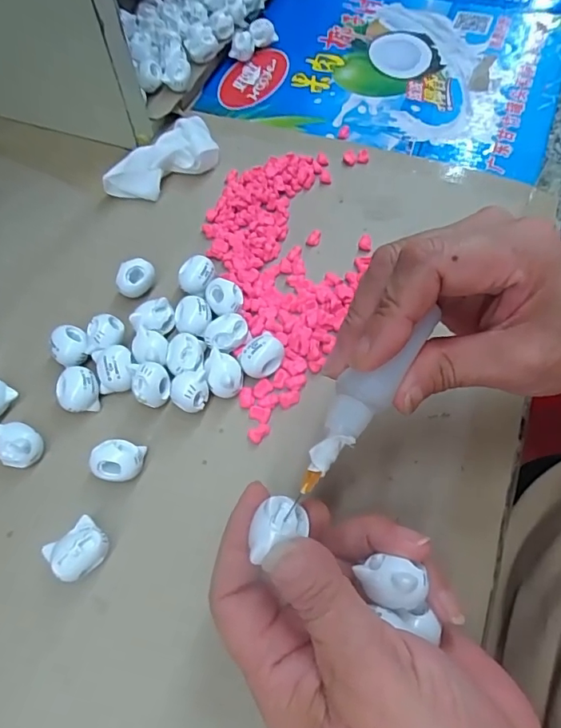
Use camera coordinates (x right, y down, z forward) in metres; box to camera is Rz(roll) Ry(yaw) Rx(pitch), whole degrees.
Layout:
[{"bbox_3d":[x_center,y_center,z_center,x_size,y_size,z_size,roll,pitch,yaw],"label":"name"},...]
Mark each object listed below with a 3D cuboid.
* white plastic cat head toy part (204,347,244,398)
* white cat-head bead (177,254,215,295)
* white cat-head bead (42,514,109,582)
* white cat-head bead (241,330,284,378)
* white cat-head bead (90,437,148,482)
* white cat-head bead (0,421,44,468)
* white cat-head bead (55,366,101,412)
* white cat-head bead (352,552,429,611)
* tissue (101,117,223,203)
[{"bbox_3d":[-0.032,0.007,0.280,0.020,0.019,0.025,-10,60,-5],"label":"white plastic cat head toy part"},{"bbox_3d":[-0.053,-0.056,0.317,0.022,0.014,0.023,3,60,3],"label":"white cat-head bead"},{"bbox_3d":[-0.095,0.089,0.236,0.022,0.018,0.025,40,68,22],"label":"white cat-head bead"},{"bbox_3d":[-0.011,-0.004,0.283,0.023,0.018,0.018,-31,63,-16],"label":"white cat-head bead"},{"bbox_3d":[-0.083,0.051,0.257,0.025,0.020,0.019,0,59,1],"label":"white cat-head bead"},{"bbox_3d":[-0.139,0.043,0.264,0.025,0.020,0.021,29,64,17],"label":"white cat-head bead"},{"bbox_3d":[-0.113,0.014,0.280,0.025,0.014,0.025,1,70,-4],"label":"white cat-head bead"},{"bbox_3d":[0.043,0.084,0.189,0.024,0.014,0.016,11,60,8],"label":"white cat-head bead"},{"bbox_3d":[-0.085,-0.150,0.375,0.045,0.025,0.089,38,67,21],"label":"tissue"}]

